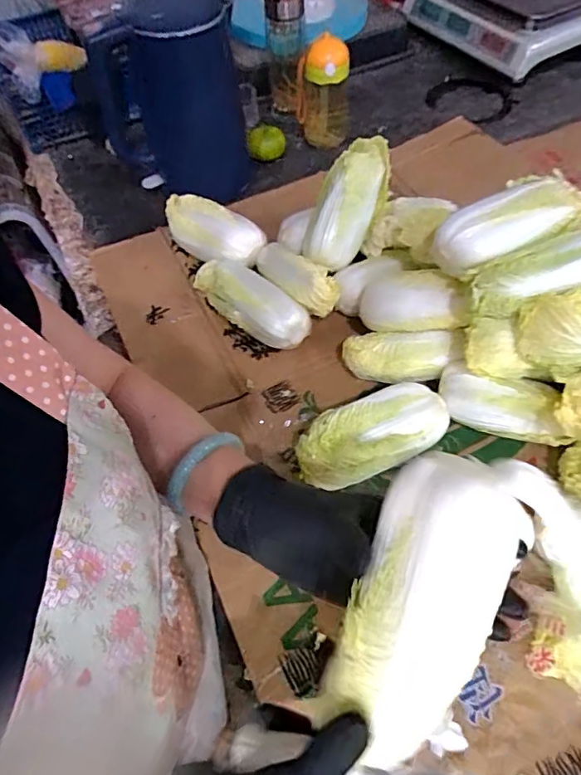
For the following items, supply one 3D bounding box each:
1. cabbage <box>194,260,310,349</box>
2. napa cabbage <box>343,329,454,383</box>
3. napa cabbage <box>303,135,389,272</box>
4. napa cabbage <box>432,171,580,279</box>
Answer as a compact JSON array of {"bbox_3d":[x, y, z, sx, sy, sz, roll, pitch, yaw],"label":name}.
[{"bbox_3d":[-0.051,-0.108,0.622,0.173,0.067,0.068,35,66,22],"label":"cabbage"},{"bbox_3d":[0.124,-0.030,0.568,0.126,0.062,0.056,10,60,10],"label":"napa cabbage"},{"bbox_3d":[0.073,-0.231,0.618,0.077,0.050,0.166,31,105,20],"label":"napa cabbage"},{"bbox_3d":[0.224,-0.164,0.495,0.162,0.062,0.079,-20,59,5],"label":"napa cabbage"}]

